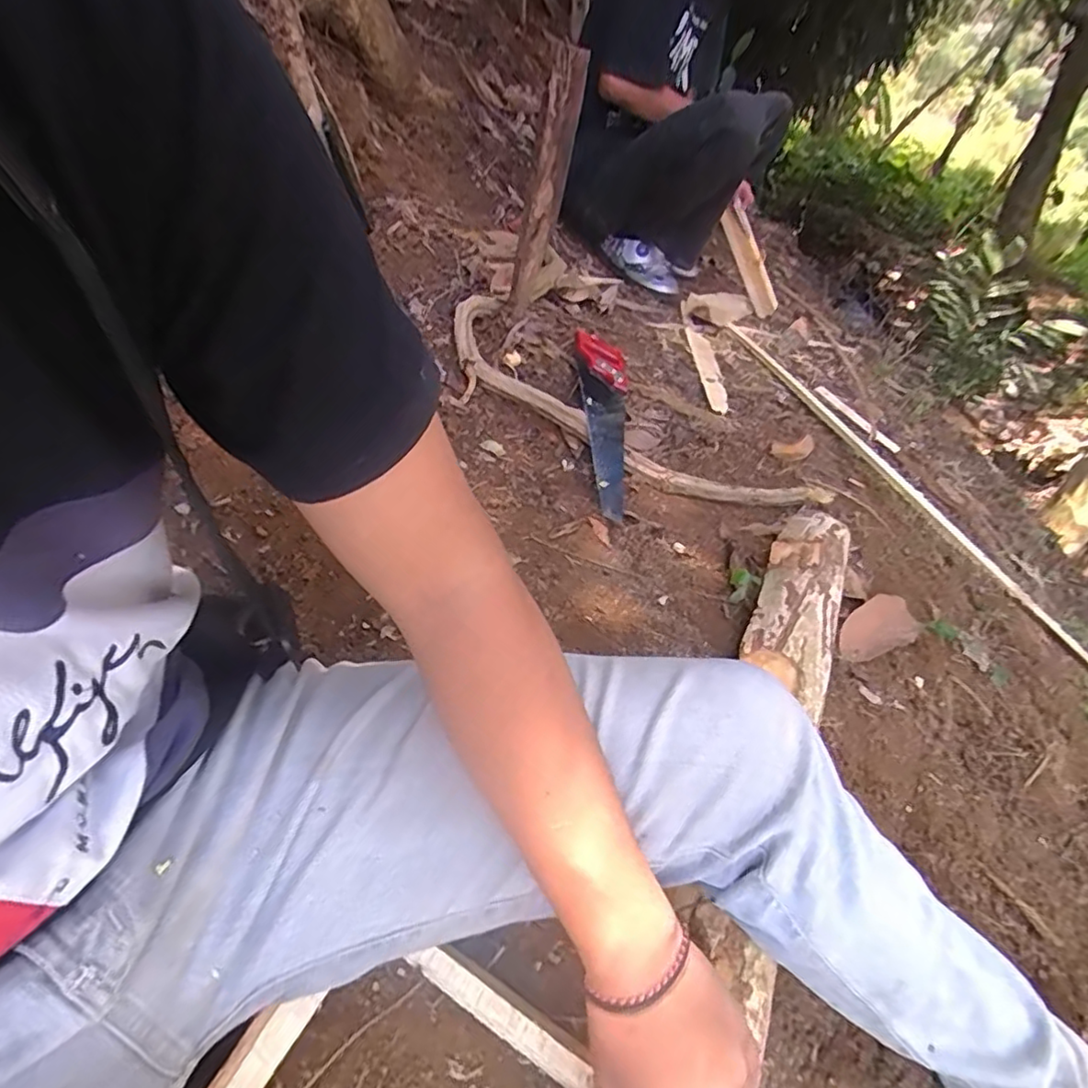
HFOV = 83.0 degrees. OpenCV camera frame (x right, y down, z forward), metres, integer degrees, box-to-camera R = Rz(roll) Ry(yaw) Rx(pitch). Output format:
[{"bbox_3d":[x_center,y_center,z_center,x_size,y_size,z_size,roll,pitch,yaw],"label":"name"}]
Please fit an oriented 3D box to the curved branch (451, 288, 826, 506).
[{"bbox_3d":[0.133,-0.164,0.896,0.559,0.082,0.114,30,47,8],"label":"curved branch"}]

